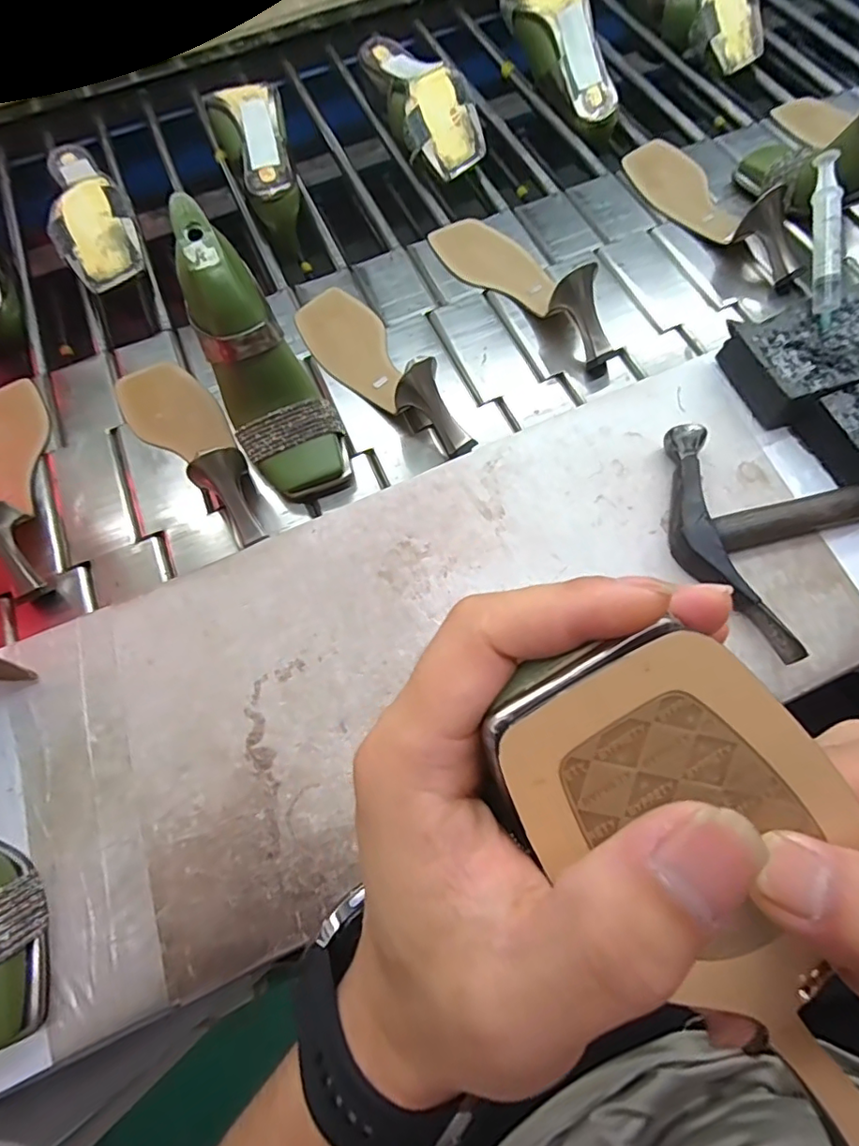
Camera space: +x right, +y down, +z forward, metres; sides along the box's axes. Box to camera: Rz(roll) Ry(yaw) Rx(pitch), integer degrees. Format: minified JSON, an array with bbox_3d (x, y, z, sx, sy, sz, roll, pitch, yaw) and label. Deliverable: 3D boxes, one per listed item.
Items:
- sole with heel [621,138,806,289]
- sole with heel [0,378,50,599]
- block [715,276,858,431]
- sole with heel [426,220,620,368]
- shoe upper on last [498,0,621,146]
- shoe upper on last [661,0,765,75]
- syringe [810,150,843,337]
[{"bbox_3d":[0.284,-0.380,0.558,0.068,0.060,0.243,-21,66,-7],"label":"sole with heel"},{"bbox_3d":[-0.365,-0.086,0.459,0.070,0.066,0.237,-23,68,-7],"label":"sole with heel"},{"bbox_3d":[0.294,-0.163,0.416,0.124,0.039,0.078,-20,68,-6],"label":"block"},{"bbox_3d":[0.097,-0.293,0.527,0.067,0.061,0.234,-39,70,-14],"label":"sole with heel"},{"bbox_3d":[0.157,-0.609,0.643,0.071,0.077,0.226,-28,90,-9],"label":"shoe upper on last"},{"bbox_3d":[0.338,-0.712,0.692,0.095,0.065,0.218,-13,66,-3],"label":"shoe upper on last"},{"bbox_3d":[0.290,-0.242,0.403,0.013,0.019,0.121,-2,93,2],"label":"syringe"}]

